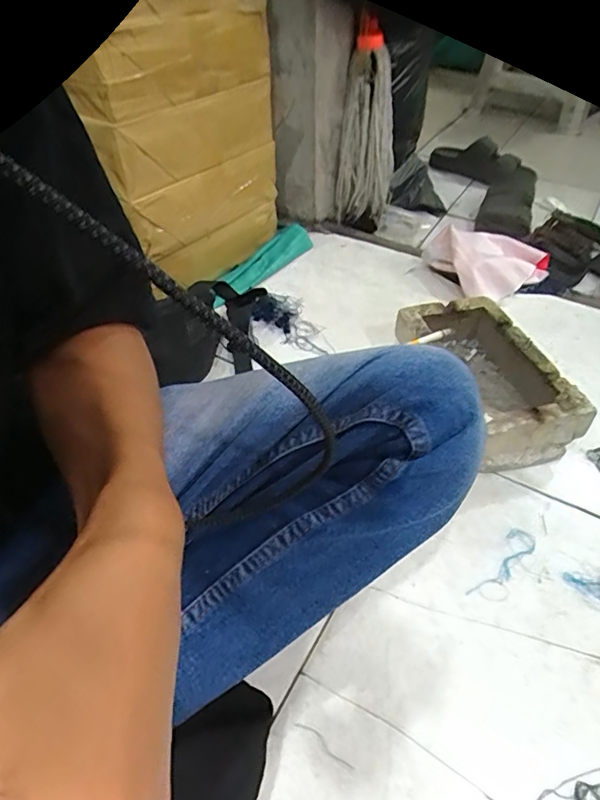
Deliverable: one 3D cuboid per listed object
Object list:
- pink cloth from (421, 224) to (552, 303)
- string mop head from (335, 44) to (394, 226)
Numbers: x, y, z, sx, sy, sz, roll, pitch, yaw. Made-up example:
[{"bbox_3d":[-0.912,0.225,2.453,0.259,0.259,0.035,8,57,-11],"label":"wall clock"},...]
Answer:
[{"bbox_3d":[0.329,-0.240,0.857,0.189,0.057,0.143,-18,48,-16],"label":"pink cloth"},{"bbox_3d":[0.123,-0.459,0.919,0.098,0.267,0.078,7,44,6],"label":"string mop head"}]

